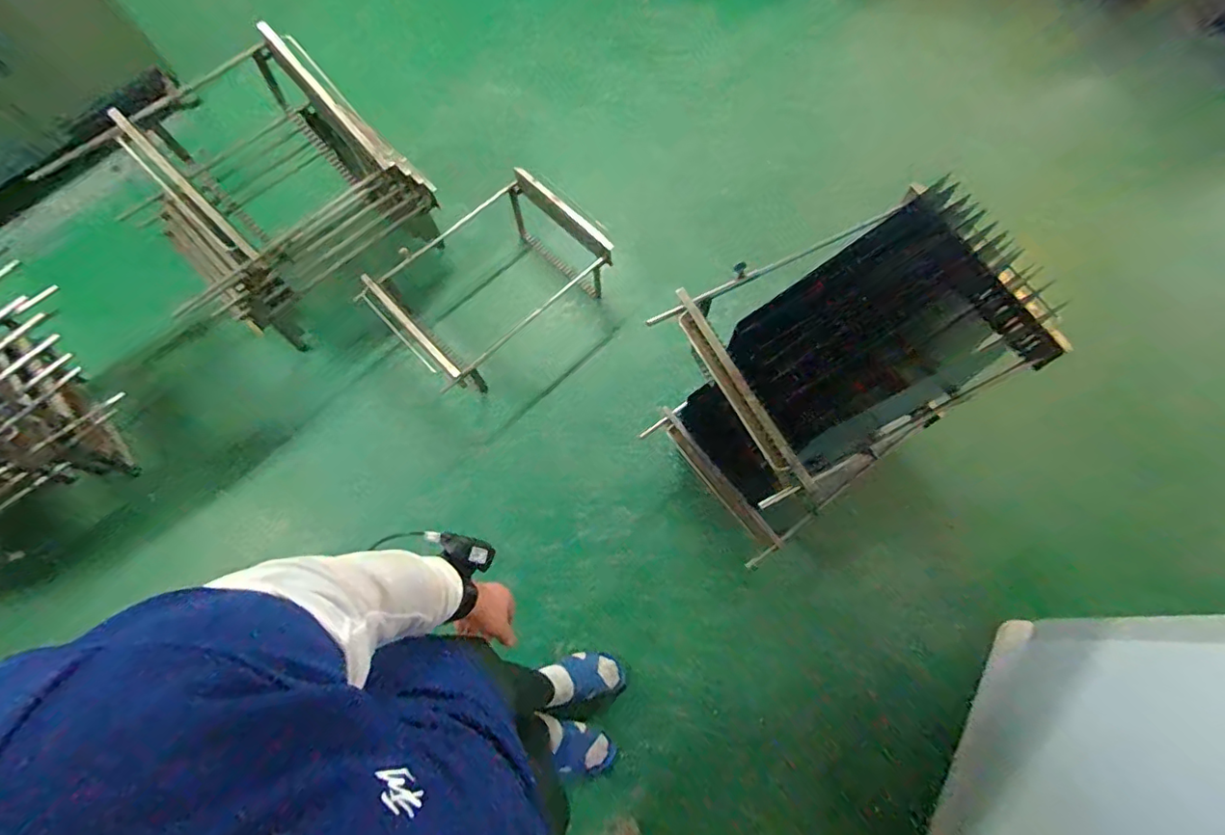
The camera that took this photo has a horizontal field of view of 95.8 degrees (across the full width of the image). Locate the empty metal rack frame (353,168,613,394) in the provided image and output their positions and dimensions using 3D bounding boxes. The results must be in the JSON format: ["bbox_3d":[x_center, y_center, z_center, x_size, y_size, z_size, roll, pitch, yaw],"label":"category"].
[{"bbox_3d":[-0.363,-0.416,1.635,0.621,0.244,0.495,-41,74,-12],"label":"empty metal rack frame"}]

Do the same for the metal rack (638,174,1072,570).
[{"bbox_3d":[0.432,-0.083,1.165,0.592,0.594,0.462,-33,72,-10],"label":"metal rack"}]

